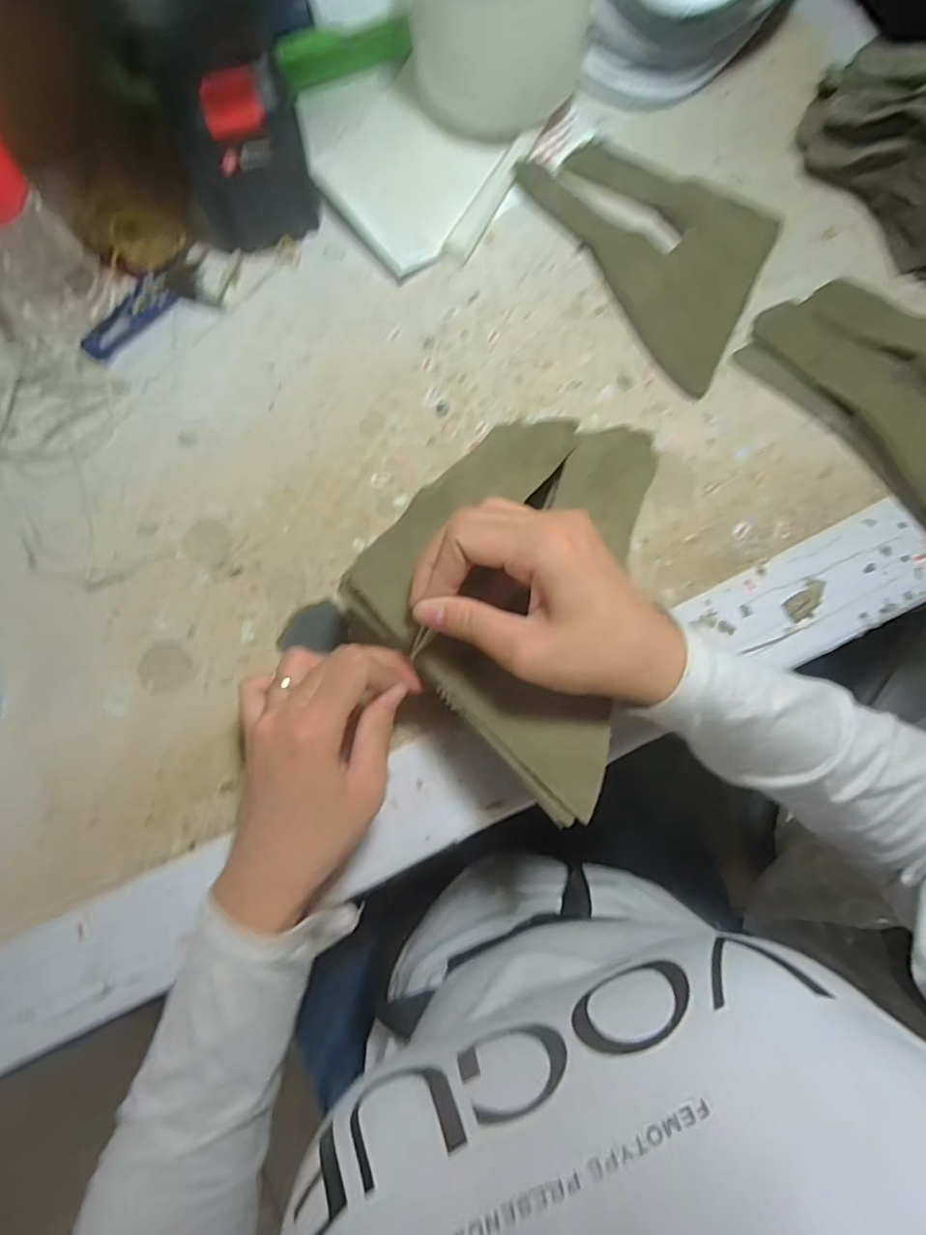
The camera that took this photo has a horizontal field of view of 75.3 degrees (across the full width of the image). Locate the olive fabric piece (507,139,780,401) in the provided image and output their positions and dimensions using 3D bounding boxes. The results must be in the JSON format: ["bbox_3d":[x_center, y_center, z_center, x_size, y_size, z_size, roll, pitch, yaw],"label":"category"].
[{"bbox_3d":[0.152,-0.268,0.428,0.133,0.006,0.206,-28,79,-7],"label":"olive fabric piece"}]

